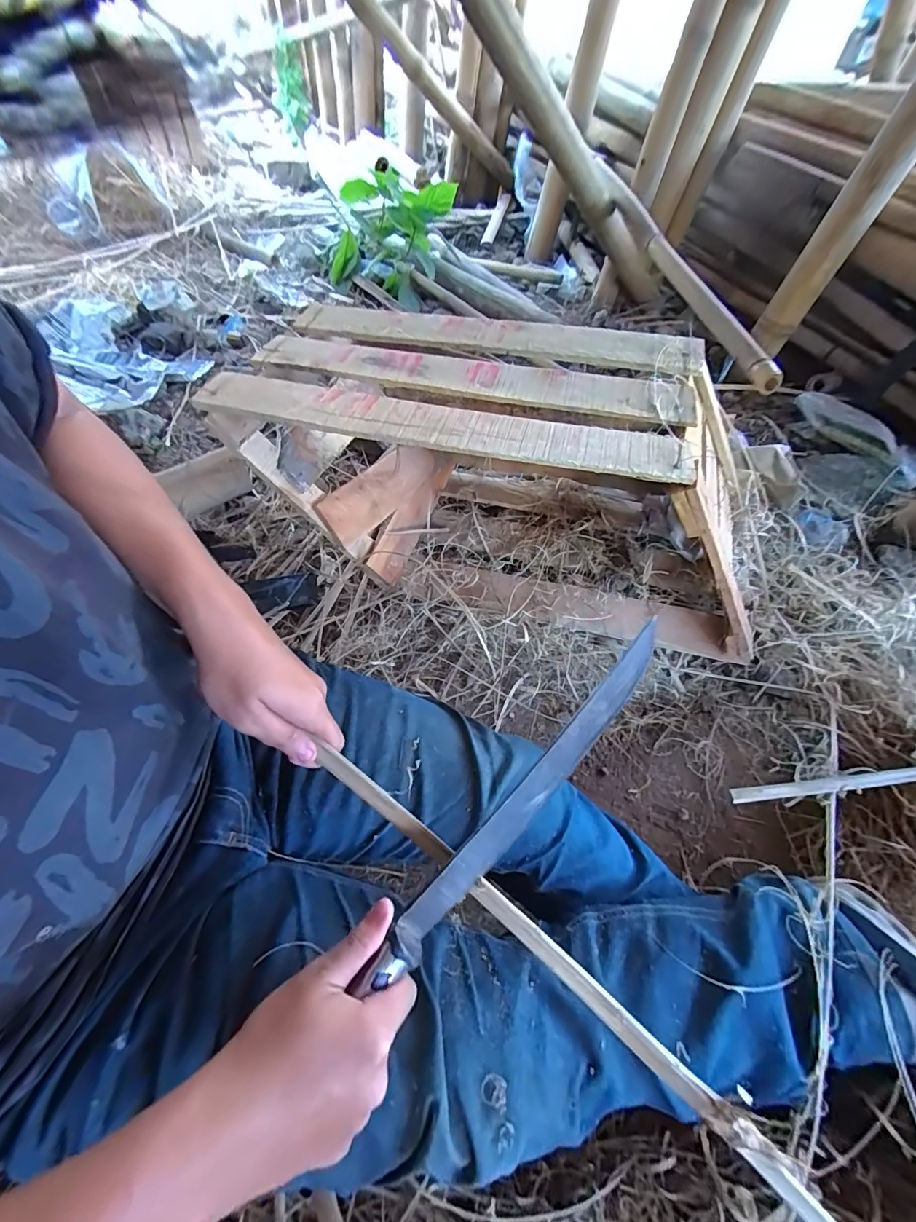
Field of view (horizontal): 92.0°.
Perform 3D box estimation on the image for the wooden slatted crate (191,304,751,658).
[{"bbox_3d":[0.089,-0.215,0.688,0.774,0.310,0.326,15,59,5],"label":"wooden slatted crate"}]

